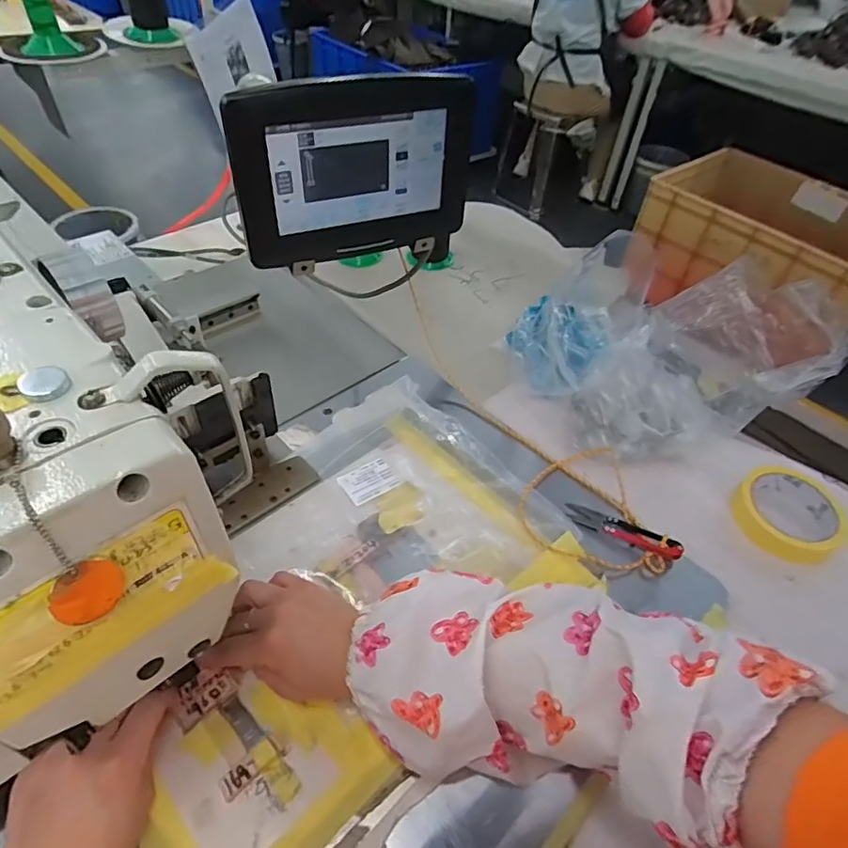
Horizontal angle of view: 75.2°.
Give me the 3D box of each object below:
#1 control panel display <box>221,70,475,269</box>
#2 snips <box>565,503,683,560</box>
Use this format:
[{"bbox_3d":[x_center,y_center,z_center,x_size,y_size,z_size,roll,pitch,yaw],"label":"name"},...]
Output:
[{"bbox_3d":[-0.051,-0.210,0.461,0.204,0.135,0.020,-16,49,-19],"label":"control panel display"},{"bbox_3d":[0.182,0.096,0.502,0.101,0.012,0.023,20,47,15],"label":"snips"}]

